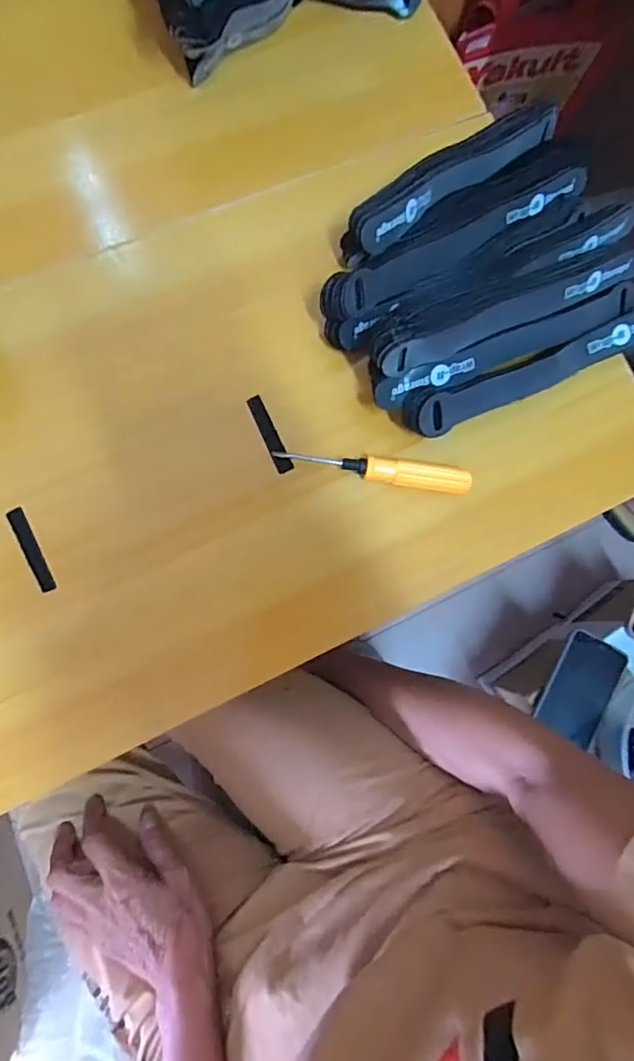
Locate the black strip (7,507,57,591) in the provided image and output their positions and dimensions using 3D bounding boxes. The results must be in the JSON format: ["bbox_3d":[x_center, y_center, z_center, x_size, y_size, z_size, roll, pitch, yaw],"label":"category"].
[{"bbox_3d":[-0.172,0.012,0.337,0.010,0.004,0.054,-26,86,-8],"label":"black strip"}]

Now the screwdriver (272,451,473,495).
[{"bbox_3d":[0.037,-0.038,0.356,0.124,0.014,0.017,6,83,-5],"label":"screwdriver"}]

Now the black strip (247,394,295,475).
[{"bbox_3d":[-0.030,-0.062,0.361,0.010,0.004,0.054,-25,86,-8],"label":"black strip"}]

